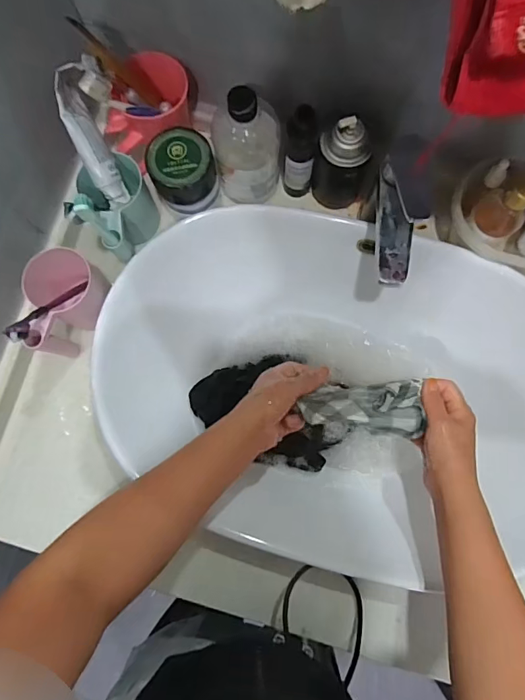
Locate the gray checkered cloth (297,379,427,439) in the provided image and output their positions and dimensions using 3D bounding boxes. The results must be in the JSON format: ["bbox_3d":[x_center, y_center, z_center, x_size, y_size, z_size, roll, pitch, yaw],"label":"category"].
[{"bbox_3d":[0.109,0.062,0.490,0.130,0.036,0.059,3,81,0],"label":"gray checkered cloth"}]

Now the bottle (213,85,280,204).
[{"bbox_3d":[-0.018,-0.235,0.520,0.076,0.136,0.066,-2,81,2],"label":"bottle"}]

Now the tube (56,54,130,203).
[{"bbox_3d":[-0.181,-0.232,0.484,0.053,0.037,0.141,-5,123,1],"label":"tube"}]

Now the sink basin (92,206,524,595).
[{"bbox_3d":[0.093,0.050,0.558,0.554,0.122,0.389,8,81,4],"label":"sink basin"}]

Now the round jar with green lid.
[{"bbox_3d":[-0.092,-0.212,0.527,0.074,0.064,0.069,0,81,2],"label":"round jar with green lid"}]

